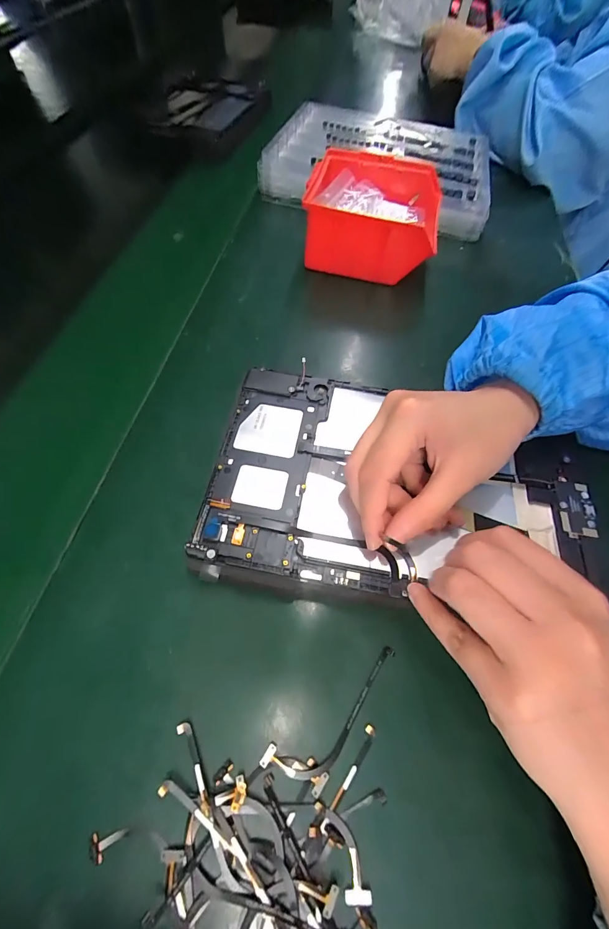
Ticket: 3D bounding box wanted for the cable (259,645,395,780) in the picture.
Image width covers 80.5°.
[{"bbox_3d":[0.020,0.135,0.194,0.089,0.004,0.025,-33,66,-20],"label":"cable"}]

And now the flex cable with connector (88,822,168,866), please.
[{"bbox_3d":[-0.083,0.175,0.167,0.033,0.004,0.011,-7,60,-7],"label":"flex cable with connector"}]

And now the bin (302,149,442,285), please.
[{"bbox_3d":[0.074,-0.259,0.388,0.129,0.075,0.132,15,60,6],"label":"bin"}]

